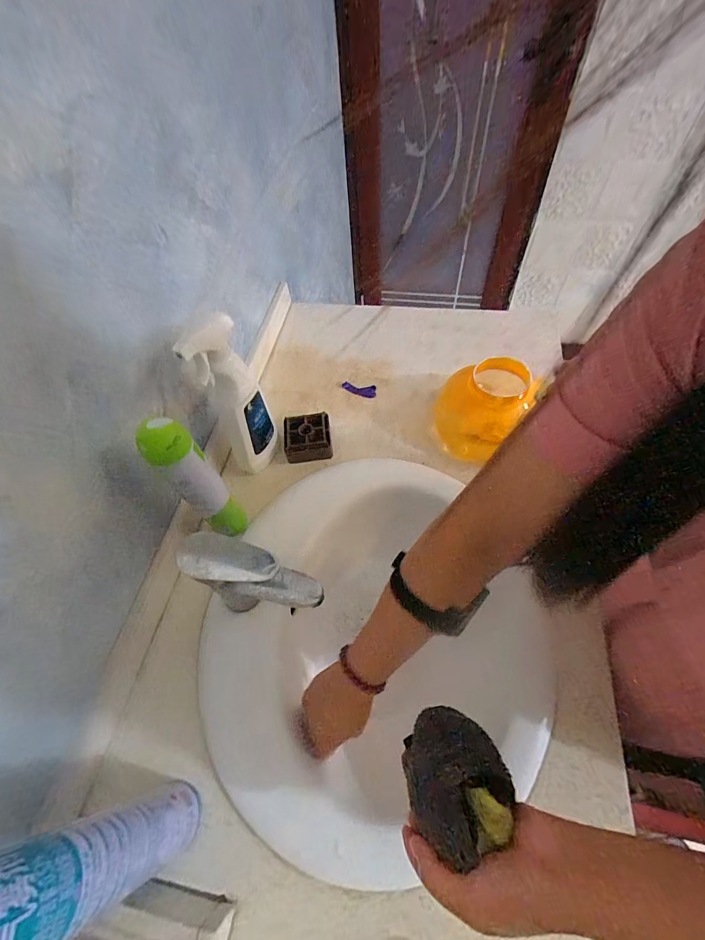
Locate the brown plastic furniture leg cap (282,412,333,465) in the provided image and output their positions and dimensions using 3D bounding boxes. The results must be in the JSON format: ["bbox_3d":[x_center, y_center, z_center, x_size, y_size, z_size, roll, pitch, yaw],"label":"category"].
[{"bbox_3d":[-0.077,-0.056,0.645,0.077,0.039,0.073,-2,59,3],"label":"brown plastic furniture leg cap"}]

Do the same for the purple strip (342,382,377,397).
[{"bbox_3d":[0.013,-0.154,0.724,0.066,0.007,0.029,7,60,8],"label":"purple strip"}]

